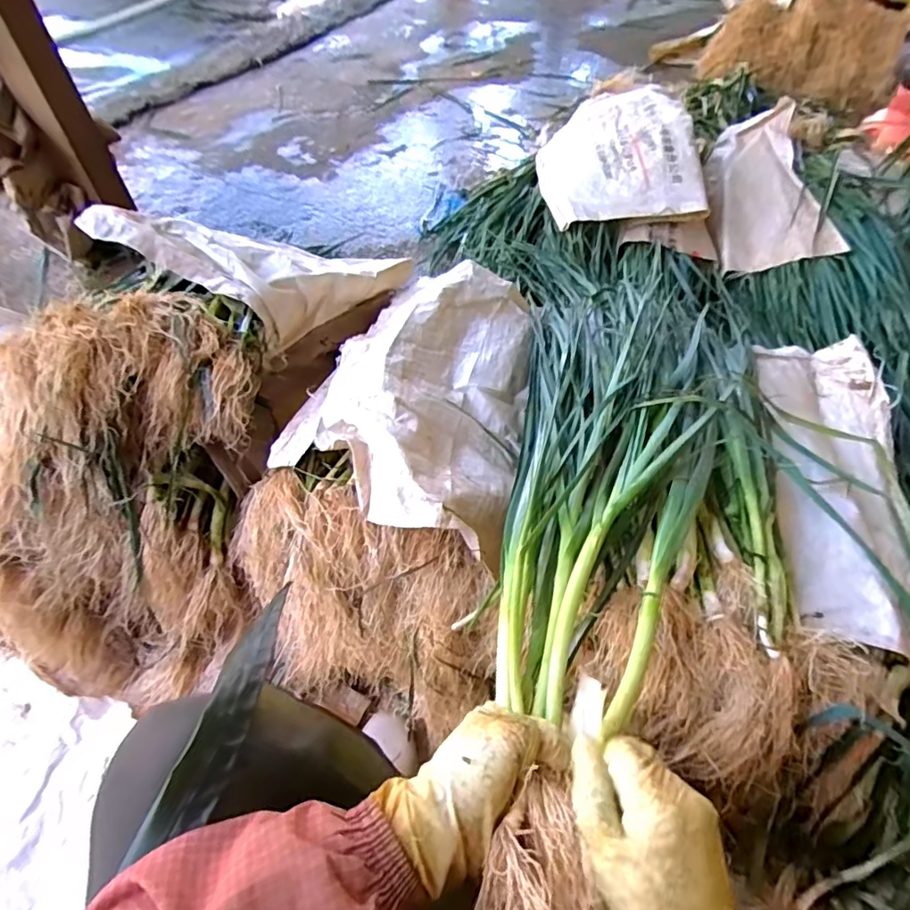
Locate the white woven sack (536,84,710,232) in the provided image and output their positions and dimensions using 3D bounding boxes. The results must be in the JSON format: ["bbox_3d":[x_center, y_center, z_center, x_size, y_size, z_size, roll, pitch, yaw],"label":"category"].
[{"bbox_3d":[0.351,-0.705,1.212,0.317,0.108,0.496,-2,52,0],"label":"white woven sack"}]

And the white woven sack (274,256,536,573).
[{"bbox_3d":[-0.050,-0.116,0.732,0.297,0.117,0.507,8,52,8],"label":"white woven sack"}]

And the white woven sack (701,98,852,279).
[{"bbox_3d":[0.696,-0.615,1.236,0.243,0.058,0.494,-11,60,17],"label":"white woven sack"}]

